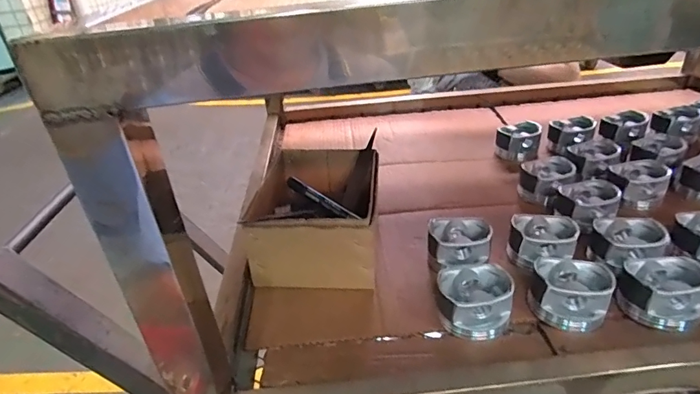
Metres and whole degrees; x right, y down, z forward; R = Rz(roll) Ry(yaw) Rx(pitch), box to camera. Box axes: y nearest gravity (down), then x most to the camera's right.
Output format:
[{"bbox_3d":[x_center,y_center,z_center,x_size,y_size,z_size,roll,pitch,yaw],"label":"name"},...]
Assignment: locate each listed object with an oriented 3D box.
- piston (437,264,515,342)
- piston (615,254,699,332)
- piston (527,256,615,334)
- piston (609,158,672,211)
[{"bbox_3d":[0.132,0.110,0.465,0.074,0.056,0.059,-2,31,7],"label":"piston"},{"bbox_3d":[0.328,0.097,0.460,0.075,0.054,0.074,20,39,35],"label":"piston"},{"bbox_3d":[0.234,0.101,0.469,0.073,0.051,0.062,10,34,24],"label":"piston"},{"bbox_3d":[0.414,-0.018,0.635,0.075,0.053,0.077,16,37,32],"label":"piston"}]

